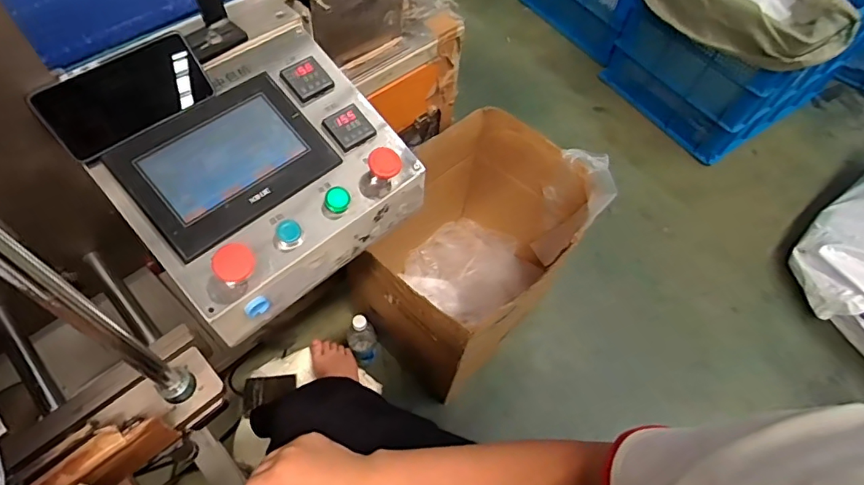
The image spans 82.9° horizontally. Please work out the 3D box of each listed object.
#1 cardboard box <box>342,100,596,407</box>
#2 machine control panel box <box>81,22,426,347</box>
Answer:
[{"bbox_3d":[0.066,0.024,1.186,0.408,0.458,0.493,41,64,18],"label":"cardboard box"},{"bbox_3d":[-0.201,-0.081,0.592,0.252,0.133,0.302,42,64,19],"label":"machine control panel box"}]

